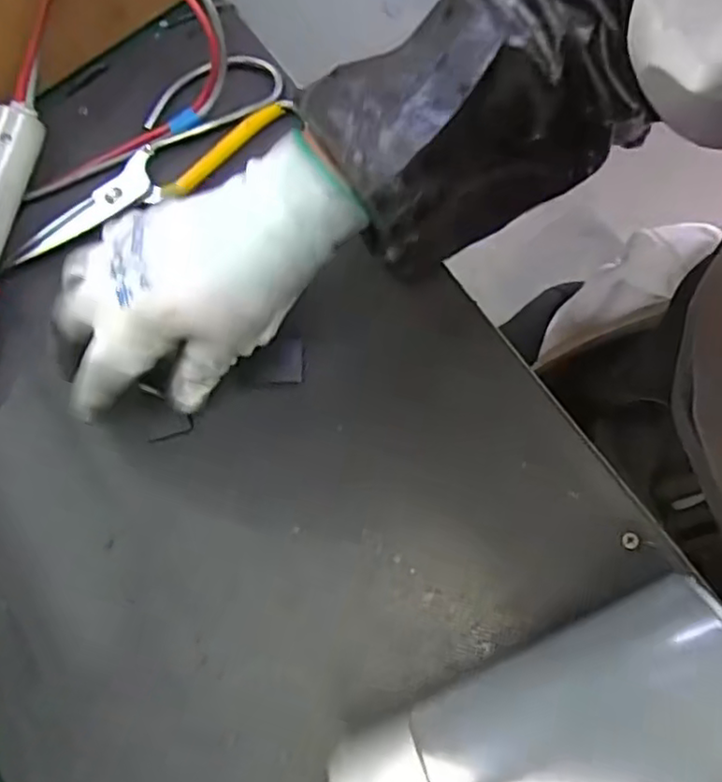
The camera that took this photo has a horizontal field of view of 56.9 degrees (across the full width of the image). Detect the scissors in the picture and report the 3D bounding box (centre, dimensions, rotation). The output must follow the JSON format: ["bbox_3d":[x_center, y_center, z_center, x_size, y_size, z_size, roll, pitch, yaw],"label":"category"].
[{"bbox_3d":[-0.130,-0.142,0.407,0.189,0.021,0.066,-39,77,-11],"label":"scissors"}]

